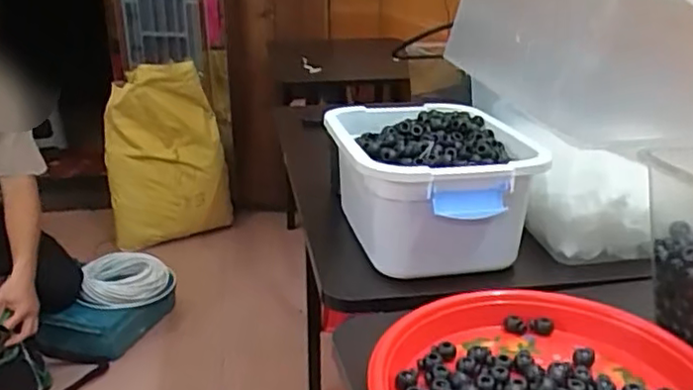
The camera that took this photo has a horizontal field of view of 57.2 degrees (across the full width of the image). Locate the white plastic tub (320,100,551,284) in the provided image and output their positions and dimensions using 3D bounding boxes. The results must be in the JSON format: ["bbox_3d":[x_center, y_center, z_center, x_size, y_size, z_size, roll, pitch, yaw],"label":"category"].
[{"bbox_3d":[0.086,-0.016,0.691,0.199,0.116,0.245,-2,21,-5],"label":"white plastic tub"}]

